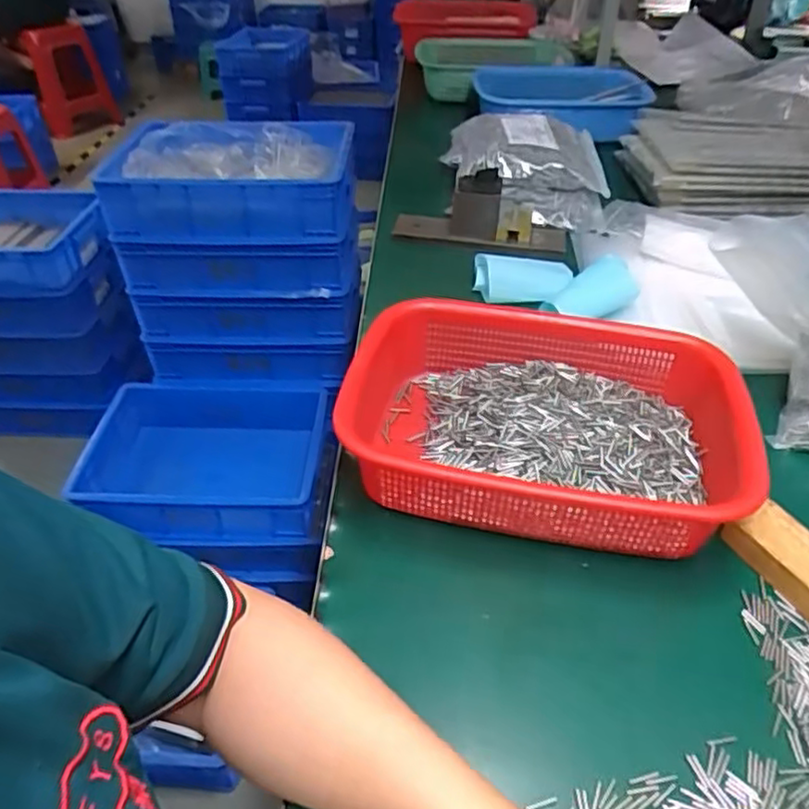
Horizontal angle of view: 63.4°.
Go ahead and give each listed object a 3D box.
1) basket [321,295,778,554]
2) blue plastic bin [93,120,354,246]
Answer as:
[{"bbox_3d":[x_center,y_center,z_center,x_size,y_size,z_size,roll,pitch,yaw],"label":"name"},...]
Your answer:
[{"bbox_3d":[0.104,0.015,0.506,0.282,0.077,0.208,10,41,14],"label":"basket"},{"bbox_3d":[-0.302,-0.409,1.190,0.410,0.117,0.275,0,40,2],"label":"blue plastic bin"}]

